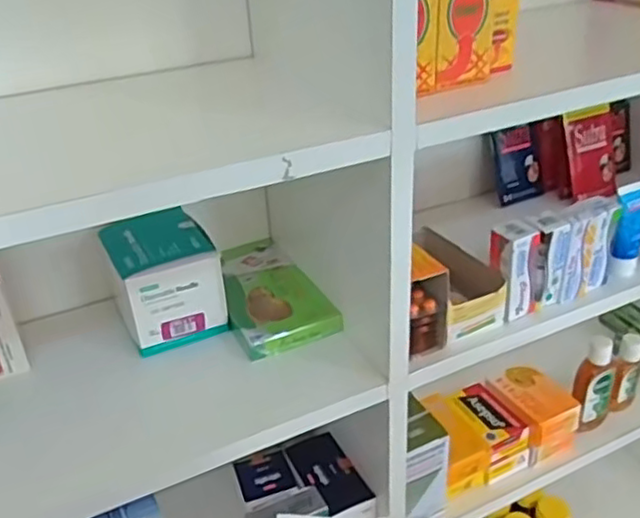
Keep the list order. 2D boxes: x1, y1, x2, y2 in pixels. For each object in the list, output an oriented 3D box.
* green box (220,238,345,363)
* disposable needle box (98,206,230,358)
[{"bbox_3d":[-0.056,0.030,0.661,0.092,0.023,0.176,-16,32,-22],"label":"green box"},{"bbox_3d":[-0.146,0.020,0.623,0.089,0.090,0.097,-16,32,-20],"label":"disposable needle box"}]

